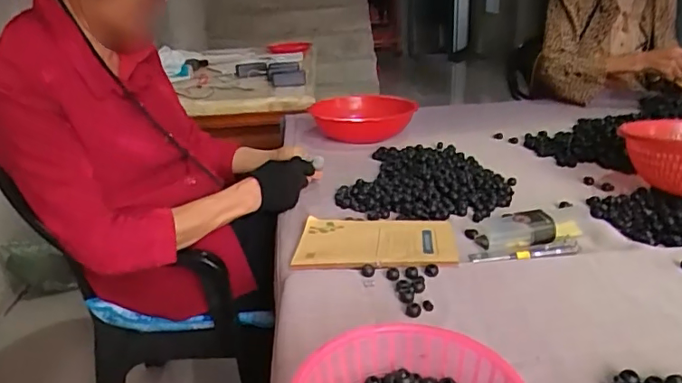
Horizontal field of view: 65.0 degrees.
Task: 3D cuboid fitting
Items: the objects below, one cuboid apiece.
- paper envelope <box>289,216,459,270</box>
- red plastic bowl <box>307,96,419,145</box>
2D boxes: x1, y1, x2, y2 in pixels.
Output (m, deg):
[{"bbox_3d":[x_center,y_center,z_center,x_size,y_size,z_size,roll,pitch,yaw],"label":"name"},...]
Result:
[{"bbox_3d":[0.047,0.069,0.721,0.208,0.016,0.155,2,17,9],"label":"paper envelope"},{"bbox_3d":[0.055,-0.162,1.243,0.214,0.072,0.245,-10,26,-12],"label":"red plastic bowl"}]

